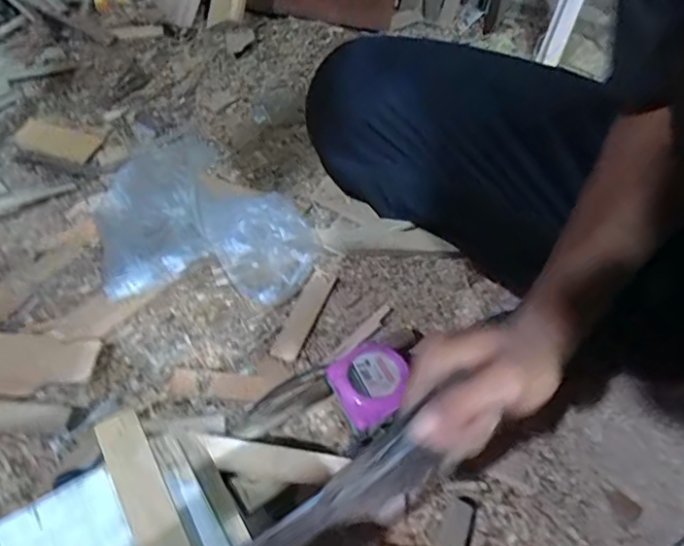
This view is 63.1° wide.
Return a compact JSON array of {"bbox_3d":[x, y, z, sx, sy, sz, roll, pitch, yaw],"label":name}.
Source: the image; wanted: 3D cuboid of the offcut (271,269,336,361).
[{"bbox_3d":[-0.045,0.046,0.675,0.031,0.008,0.137,18,50,13],"label":"offcut"}]

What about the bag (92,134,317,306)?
[{"bbox_3d":[-0.193,-0.073,0.753,0.256,0.070,0.321,-14,51,-14],"label":"bag"}]

